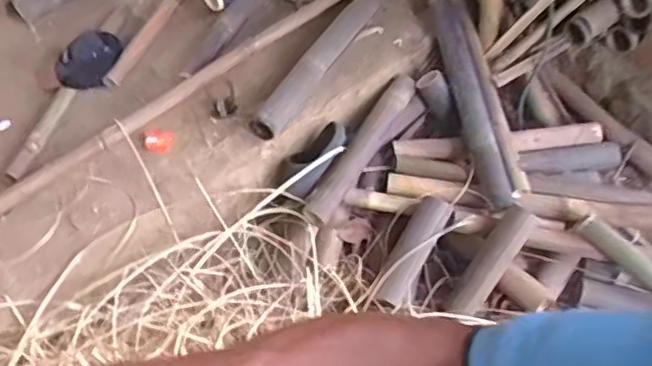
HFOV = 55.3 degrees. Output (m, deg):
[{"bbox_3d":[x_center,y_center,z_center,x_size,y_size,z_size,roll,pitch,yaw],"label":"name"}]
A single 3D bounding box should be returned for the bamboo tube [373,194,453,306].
[{"bbox_3d":[0.228,0.174,1.619,0.091,0.060,0.305,28,77,14],"label":"bamboo tube"}]

